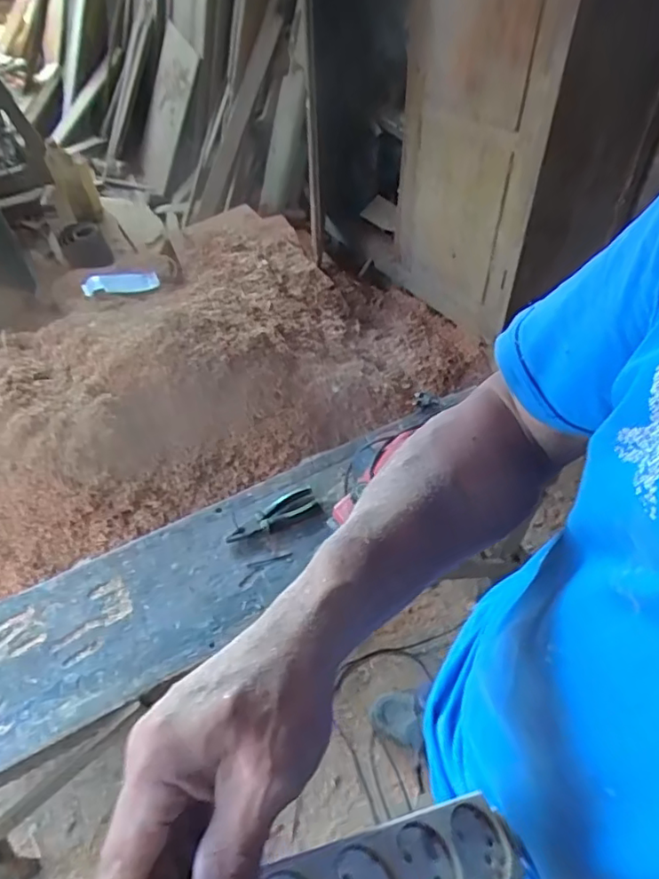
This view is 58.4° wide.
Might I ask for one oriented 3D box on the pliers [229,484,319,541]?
[{"bbox_3d":[-0.100,0.132,1.026,0.165,0.012,0.052,-25,55,-17],"label":"pliers"}]

